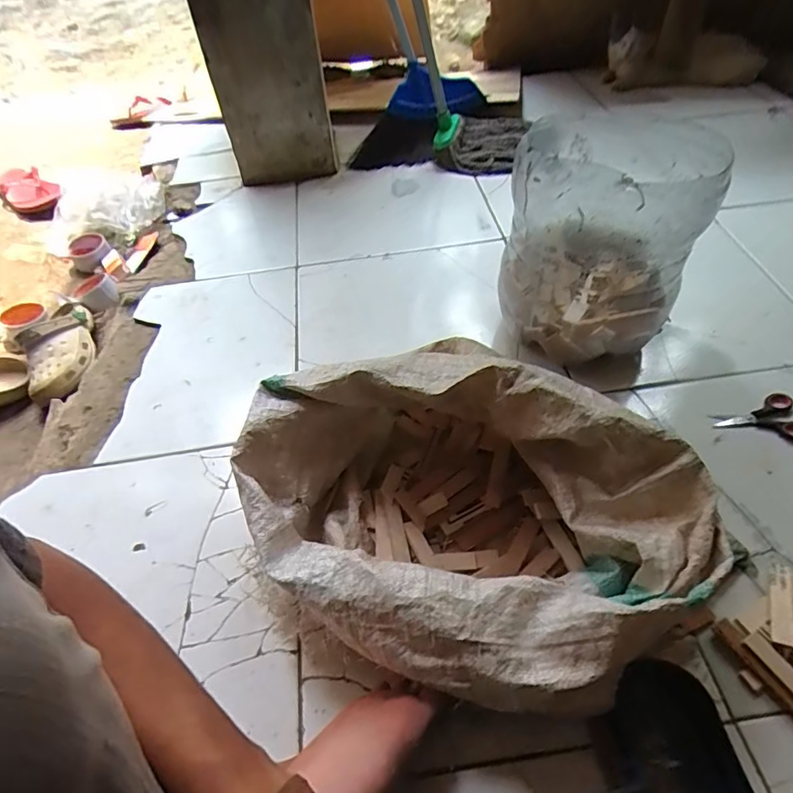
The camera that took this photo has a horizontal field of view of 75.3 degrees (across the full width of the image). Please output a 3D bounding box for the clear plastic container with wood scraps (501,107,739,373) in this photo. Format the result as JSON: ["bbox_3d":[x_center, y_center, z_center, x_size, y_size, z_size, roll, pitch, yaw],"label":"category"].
[{"bbox_3d":[0.285,-0.225,0.721,0.229,0.293,0.269,18,54,18],"label":"clear plastic container with wood scraps"}]

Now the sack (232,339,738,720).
[{"bbox_3d":[0.060,0.122,0.529,0.445,0.173,0.302,22,55,21],"label":"sack"}]

